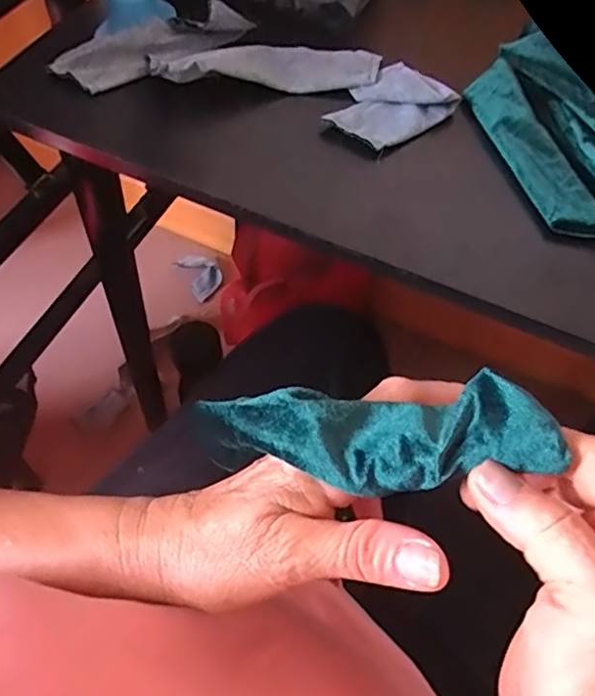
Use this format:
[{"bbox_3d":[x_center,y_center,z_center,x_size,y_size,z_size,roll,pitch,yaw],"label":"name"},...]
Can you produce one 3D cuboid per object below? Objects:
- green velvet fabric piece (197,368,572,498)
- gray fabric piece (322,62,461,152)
[{"bbox_3d":[0.031,0.035,0.235,0.134,0.023,0.039,-1,57,14],"label":"green velvet fabric piece"},{"bbox_3d":[0.075,-0.189,0.468,0.070,0.008,0.092,39,69,13],"label":"gray fabric piece"}]

